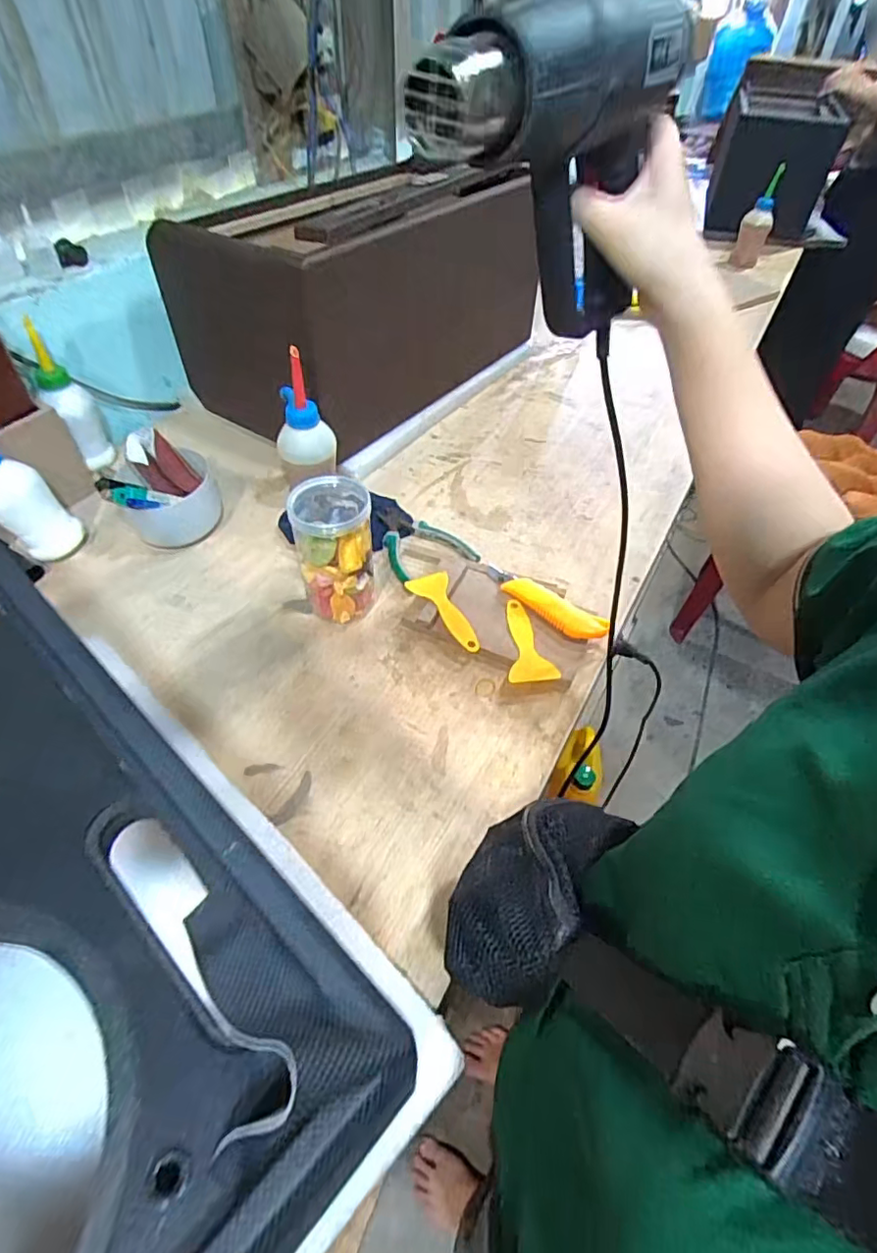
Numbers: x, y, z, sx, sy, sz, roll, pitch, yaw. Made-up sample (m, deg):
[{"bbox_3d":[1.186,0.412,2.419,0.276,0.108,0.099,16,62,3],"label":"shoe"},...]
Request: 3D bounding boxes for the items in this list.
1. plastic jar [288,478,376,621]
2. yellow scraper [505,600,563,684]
[{"bbox_3d":[-0.116,-0.079,0.648,0.081,0.152,0.077,-1,50,-2],"label":"plastic jar"},{"bbox_3d":[0.101,0.013,0.656,0.050,0.012,0.115,-2,50,-4],"label":"yellow scraper"}]

